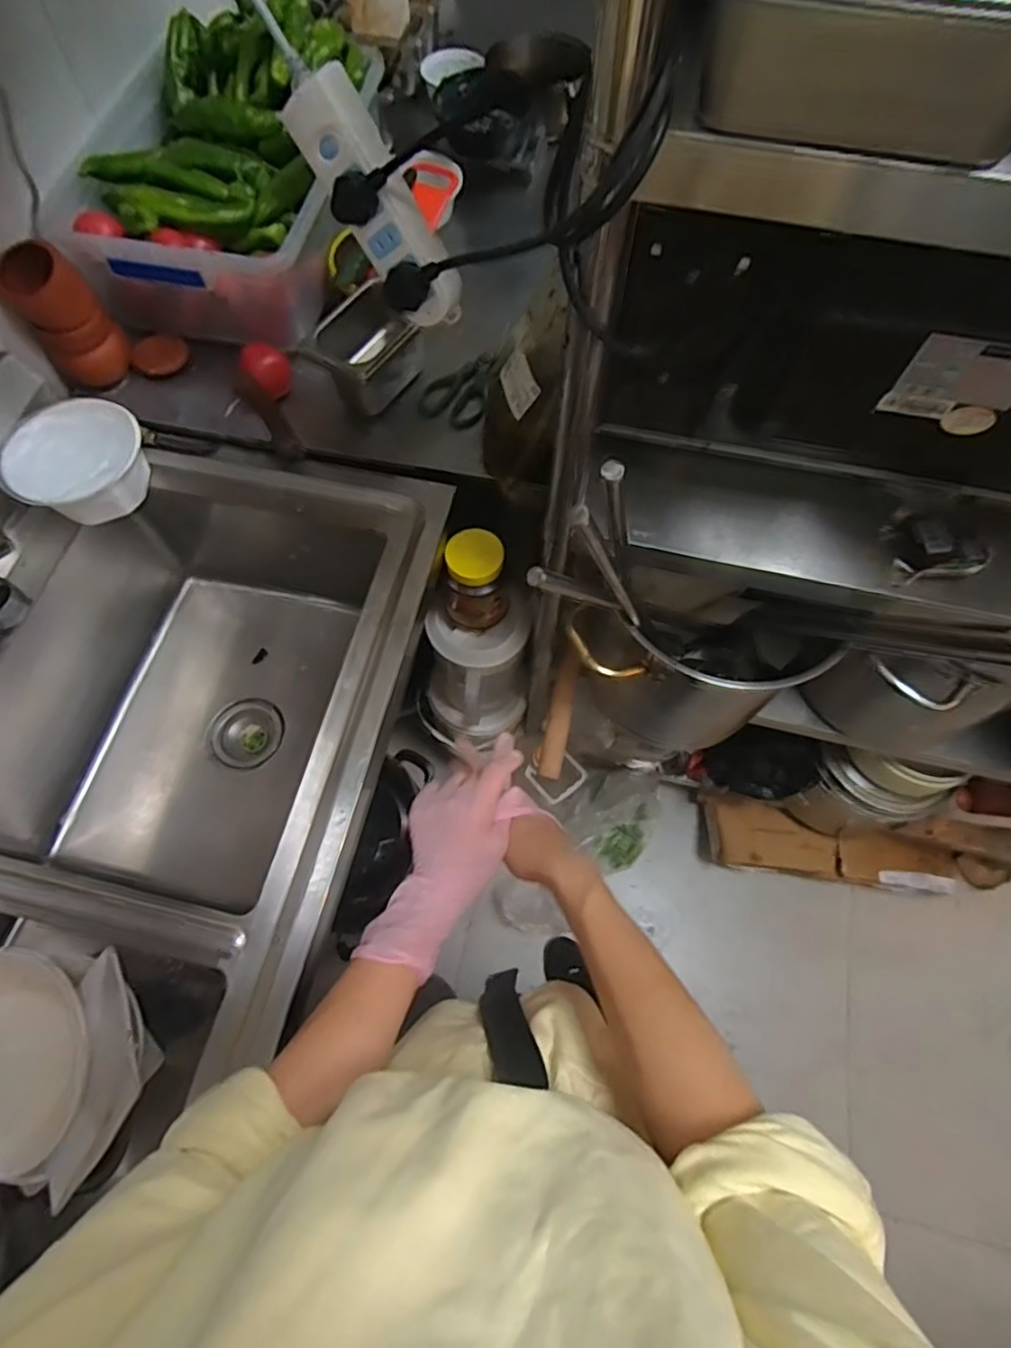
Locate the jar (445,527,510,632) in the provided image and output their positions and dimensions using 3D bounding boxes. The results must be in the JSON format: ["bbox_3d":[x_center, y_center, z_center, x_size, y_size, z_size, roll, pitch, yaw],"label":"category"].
[{"bbox_3d":[-0.041,-0.124,0.892,0.084,0.136,0.087,0,67,-1],"label":"jar"}]

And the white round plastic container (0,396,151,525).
[{"bbox_3d":[-0.551,-0.273,0.829,0.170,0.070,0.161,0,67,-1],"label":"white round plastic container"}]

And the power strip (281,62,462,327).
[{"bbox_3d":[-0.096,-0.357,0.494,0.050,0.176,0.052,-47,32,-17],"label":"power strip"}]

